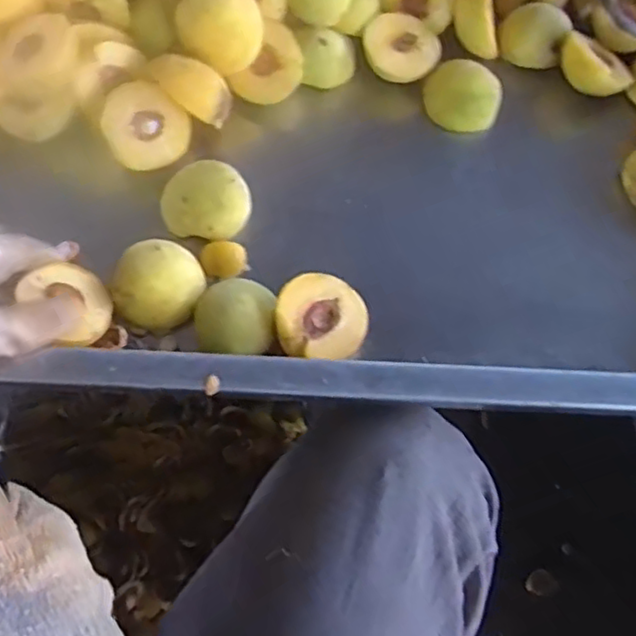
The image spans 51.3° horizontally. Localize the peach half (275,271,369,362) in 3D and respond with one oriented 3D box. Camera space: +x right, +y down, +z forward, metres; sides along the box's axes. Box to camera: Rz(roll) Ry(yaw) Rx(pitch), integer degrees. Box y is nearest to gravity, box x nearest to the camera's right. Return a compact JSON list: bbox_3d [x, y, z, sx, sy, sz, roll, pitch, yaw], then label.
[{"bbox_3d":[-0.001,0.004,0.434,0.060,0.030,0.060,5,67,-18],"label":"peach half"}]

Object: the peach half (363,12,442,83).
[{"bbox_3d":[0.066,-0.213,0.530,0.059,0.027,0.056,1,79,-3],"label":"peach half"}]

